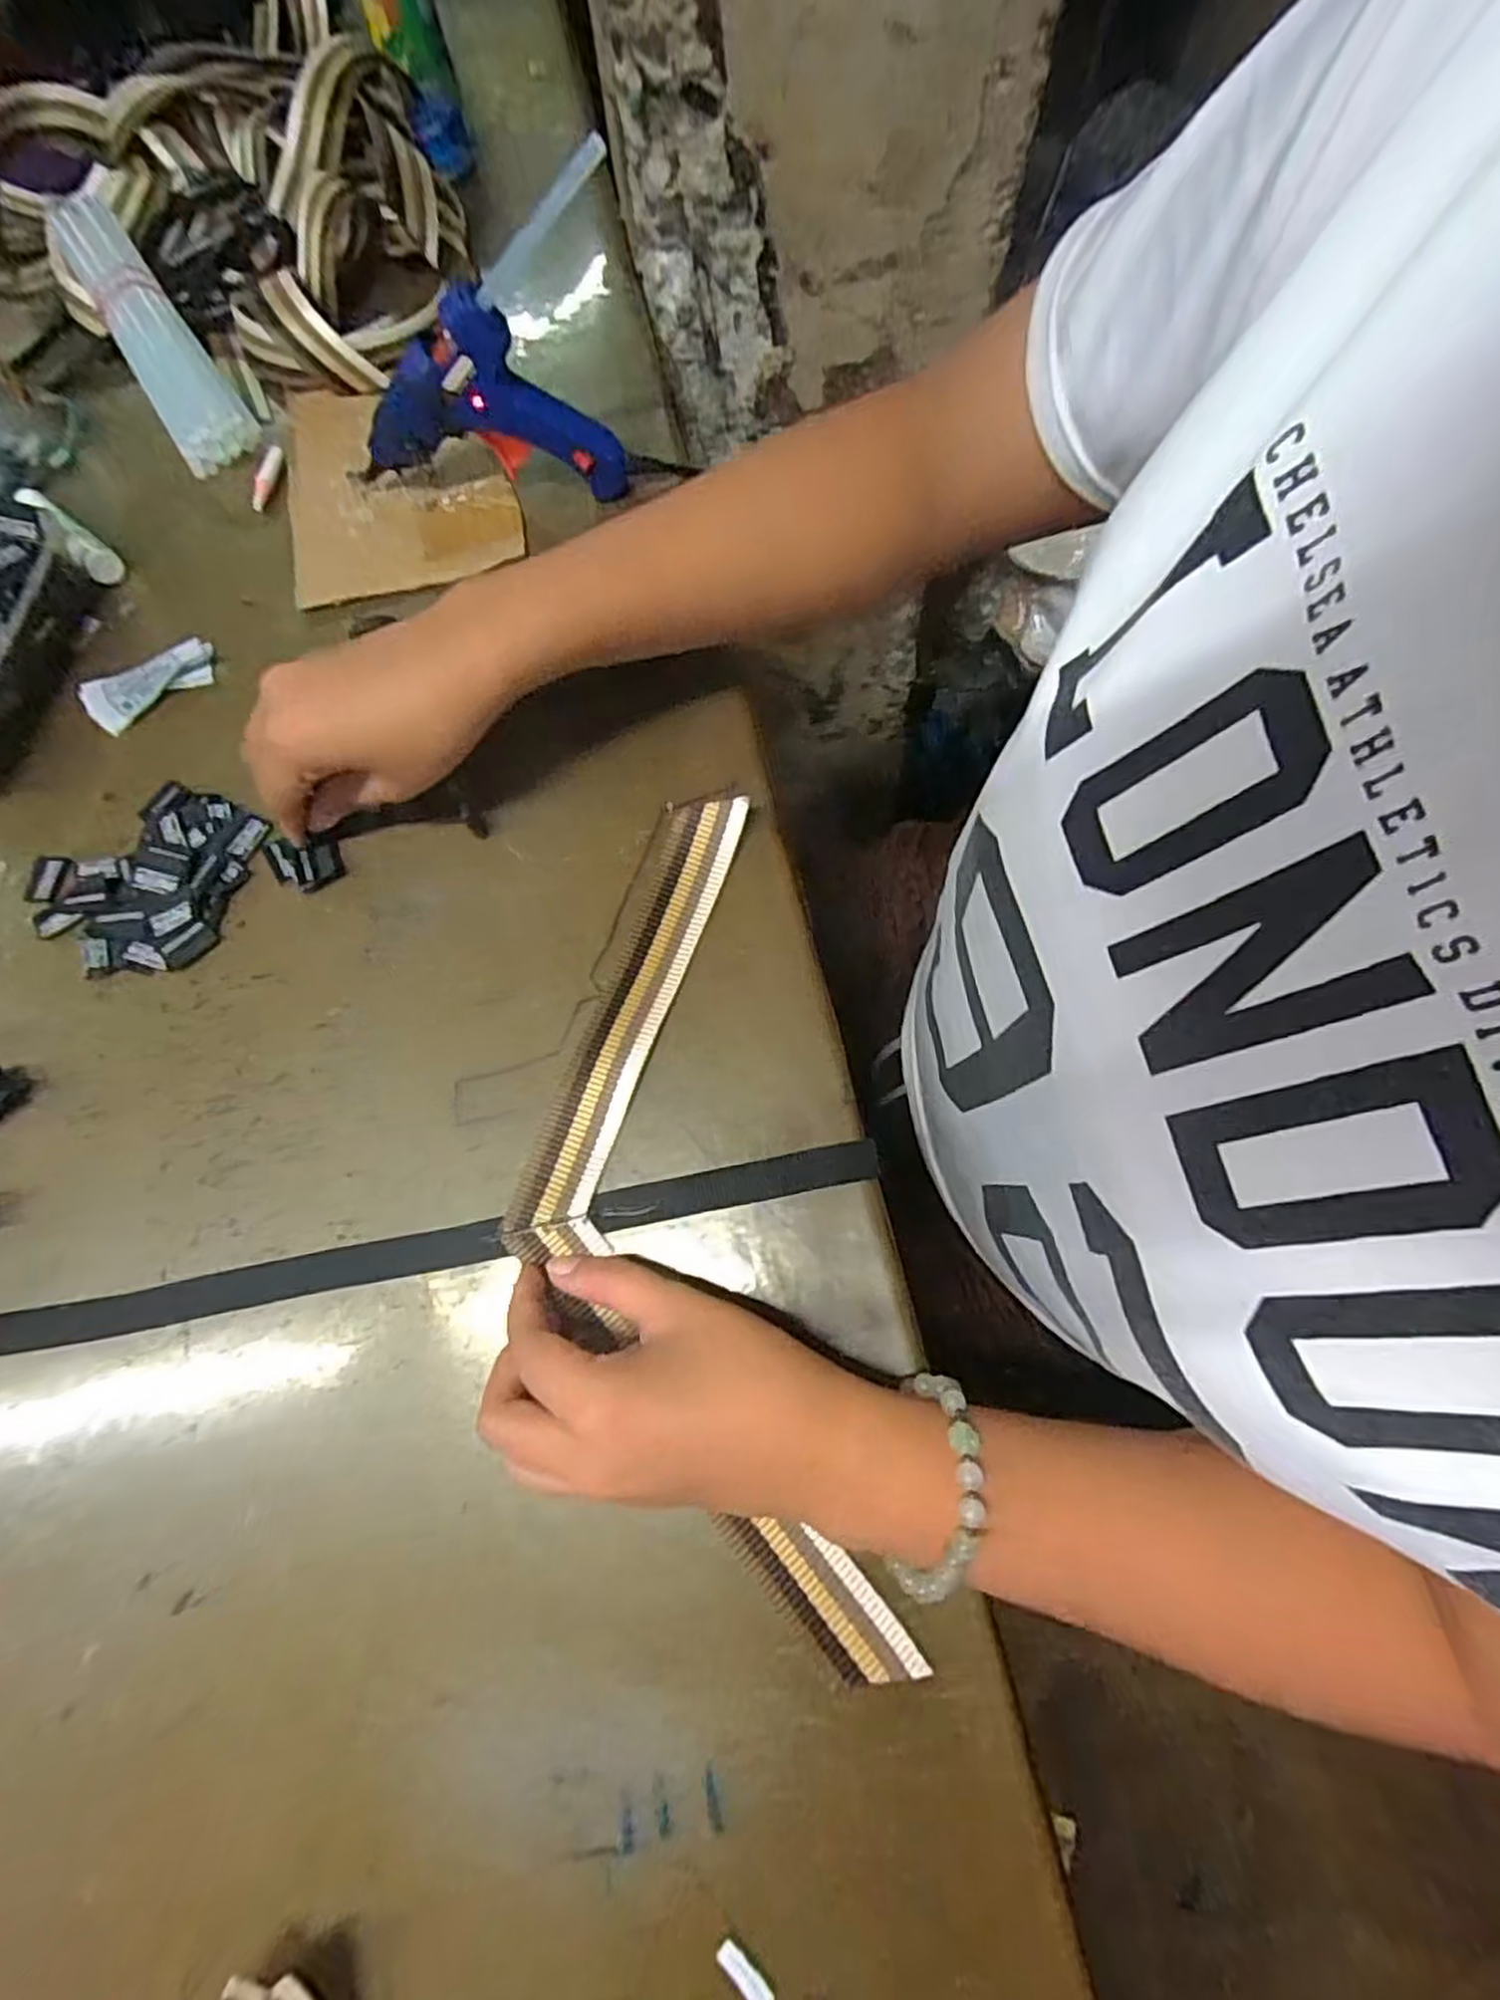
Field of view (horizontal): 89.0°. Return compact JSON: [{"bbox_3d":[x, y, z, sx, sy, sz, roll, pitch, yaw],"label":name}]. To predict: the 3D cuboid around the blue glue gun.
[{"bbox_3d":[-0.148,-0.307,0.393,0.150,0.098,0.028,-2,72,2],"label":"blue glue gun"}]

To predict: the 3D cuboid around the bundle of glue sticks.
[{"bbox_3d":[-0.372,-0.413,0.470,0.047,0.047,0.217,-34,74,-9],"label":"bundle of glue sticks"}]

